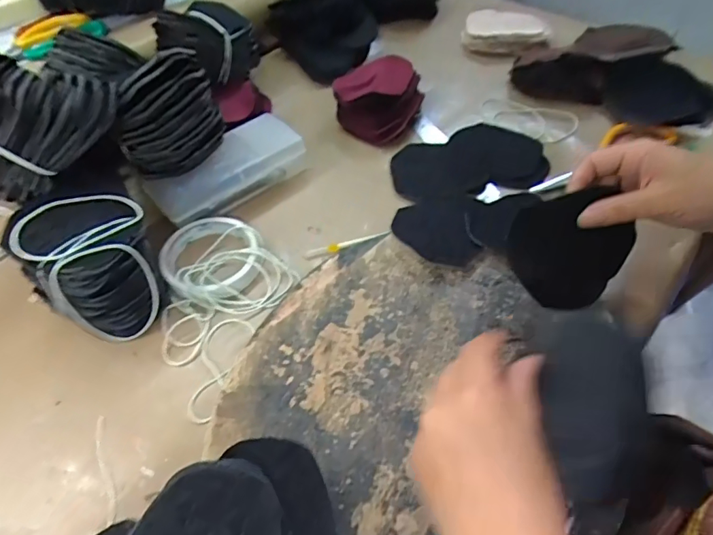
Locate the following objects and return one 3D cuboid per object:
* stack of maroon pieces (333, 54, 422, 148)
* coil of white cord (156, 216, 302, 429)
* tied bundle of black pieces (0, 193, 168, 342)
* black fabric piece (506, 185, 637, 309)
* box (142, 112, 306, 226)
[{"bbox_3d":[0.027,-0.214,0.594,0.105,0.055,0.116,4,54,7],"label":"stack of maroon pieces"},{"bbox_3d":[-0.138,0.030,0.428,0.121,0.028,0.170,19,56,17],"label":"coil of white cord"},{"bbox_3d":[-0.217,0.002,0.404,0.098,0.096,0.091,-2,53,2],"label":"tied bundle of black pieces"},{"bbox_3d":[0.172,-0.014,0.390,0.090,0.088,0.011,-13,9,20],"label":"black fabric piece"},{"bbox_3d":[-0.133,-0.099,0.510,0.160,0.051,0.065,-39,60,-23],"label":"box"}]

